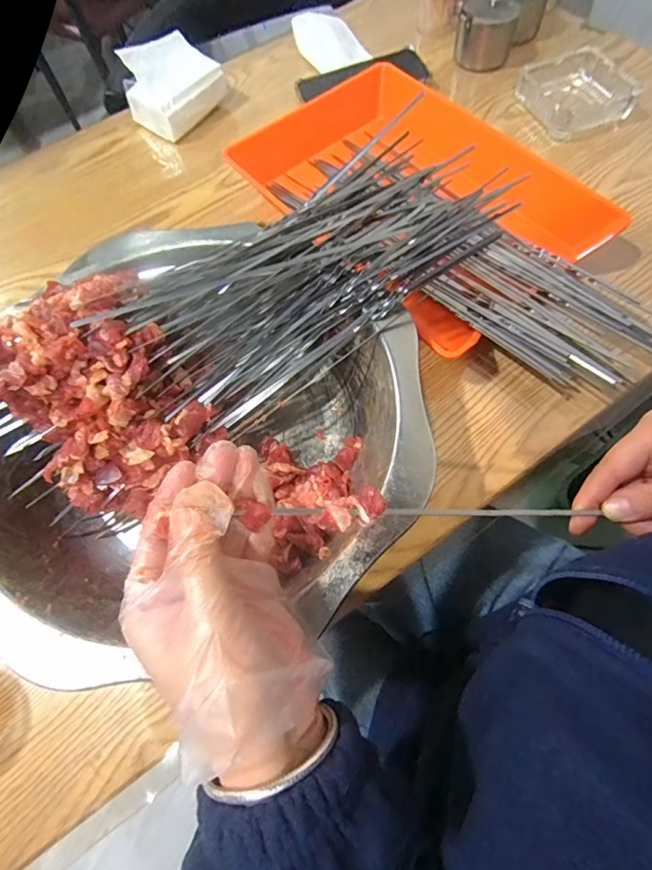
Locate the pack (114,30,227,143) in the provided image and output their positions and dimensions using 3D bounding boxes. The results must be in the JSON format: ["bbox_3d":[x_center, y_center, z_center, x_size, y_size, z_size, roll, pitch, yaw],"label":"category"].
[{"bbox_3d":[-0.189,-0.439,0.562,0.075,0.075,0.107,35,72,17],"label":"pack"}]

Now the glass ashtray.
[{"bbox_3d":[0.300,-0.415,0.541,0.116,0.037,0.107,-18,66,-5],"label":"glass ashtray"}]

